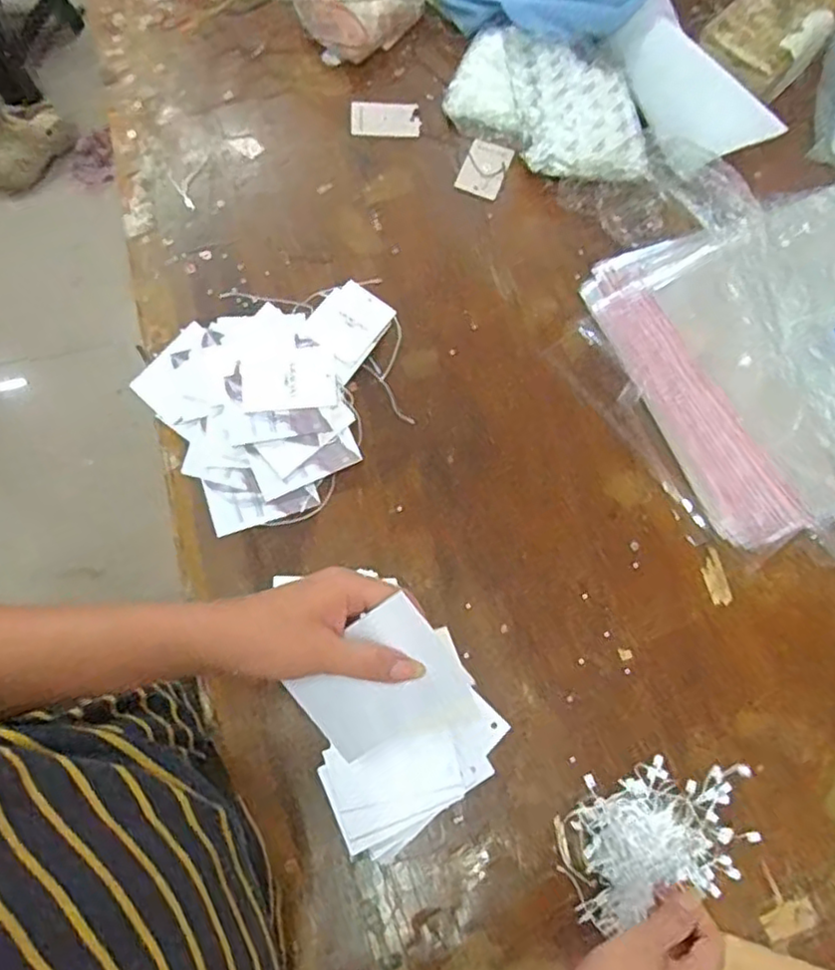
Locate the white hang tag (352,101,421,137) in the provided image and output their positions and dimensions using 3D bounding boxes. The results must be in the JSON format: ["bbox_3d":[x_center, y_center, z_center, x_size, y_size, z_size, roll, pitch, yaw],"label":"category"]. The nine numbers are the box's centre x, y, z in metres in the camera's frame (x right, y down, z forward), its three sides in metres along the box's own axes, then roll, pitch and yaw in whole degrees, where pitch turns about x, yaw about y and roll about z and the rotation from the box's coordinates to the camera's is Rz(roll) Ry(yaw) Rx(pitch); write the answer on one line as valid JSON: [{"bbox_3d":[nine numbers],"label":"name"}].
[{"bbox_3d":[-0.039,-0.437,0.794,0.080,0.005,0.046,-3,81,-10],"label":"white hang tag"}]

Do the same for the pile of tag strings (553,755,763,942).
[{"bbox_3d":[0.200,0.287,0.545,0.168,0.025,0.103,-12,72,-6],"label":"pile of tag strings"}]

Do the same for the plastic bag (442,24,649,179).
[{"bbox_3d":[0.158,-0.444,0.783,0.268,0.054,0.156,37,74,10],"label":"plastic bag"}]

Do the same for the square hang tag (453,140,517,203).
[{"bbox_3d":[0.079,-0.371,0.781,0.049,0.005,0.075,22,74,-2],"label":"square hang tag"}]

